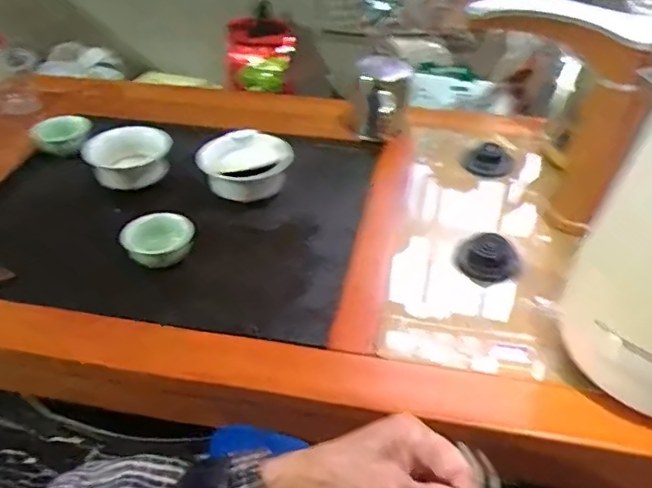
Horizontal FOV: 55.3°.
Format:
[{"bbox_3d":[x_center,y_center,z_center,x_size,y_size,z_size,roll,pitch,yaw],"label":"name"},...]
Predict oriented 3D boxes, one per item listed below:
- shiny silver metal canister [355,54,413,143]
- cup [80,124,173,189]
[{"bbox_3d":[0.066,-0.178,0.740,0.058,0.077,0.069,0,39,0],"label":"shiny silver metal canister"},{"bbox_3d":[-0.220,-0.100,0.693,0.087,0.040,0.080,0,39,0],"label":"cup"}]

